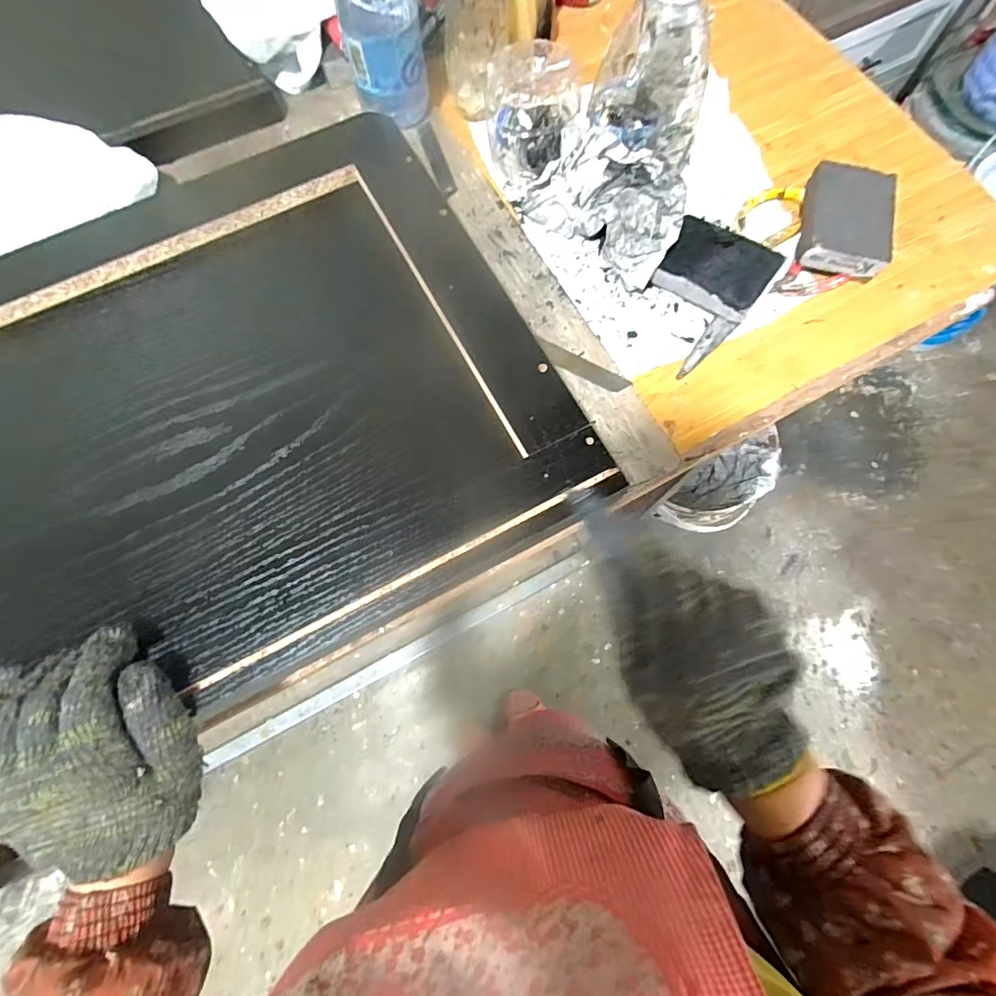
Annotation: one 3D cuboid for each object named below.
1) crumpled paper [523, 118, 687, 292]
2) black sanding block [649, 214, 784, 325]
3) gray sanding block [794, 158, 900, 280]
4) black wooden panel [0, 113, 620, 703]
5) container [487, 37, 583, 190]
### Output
[{"bbox_3d":[0.107,-0.273,0.444,0.106,0.055,0.151,-43,78,-10],"label":"crumpled paper"},{"bbox_3d":[0.192,-0.201,0.433,0.087,0.031,0.067,36,78,10],"label":"black sanding block"},{"bbox_3d":[0.316,-0.252,0.445,0.068,0.027,0.102,15,75,5],"label":"gray sanding block"},{"bbox_3d":[-0.336,-0.006,0.346,0.735,0.036,0.386,-27,76,-6],"label":"black wooden panel"},{"bbox_3d":[0.029,-0.351,0.456,0.088,0.081,0.087,5,75,3],"label":"container"}]

